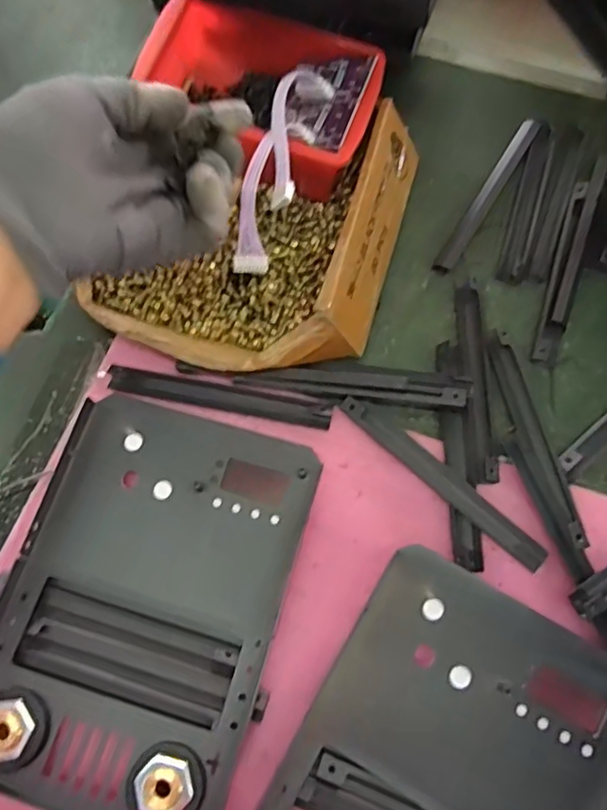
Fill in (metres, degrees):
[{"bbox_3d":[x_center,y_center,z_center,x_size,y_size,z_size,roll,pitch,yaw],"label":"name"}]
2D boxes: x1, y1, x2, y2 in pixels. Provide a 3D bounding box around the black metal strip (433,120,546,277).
[{"bbox_3d":[0.136,-0.156,0.440,0.016,0.014,0.146,31,74,10],"label":"black metal strip"}]

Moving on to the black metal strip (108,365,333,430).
[{"bbox_3d":[-0.055,-0.004,0.391,0.146,0.010,0.015,10,71,4],"label":"black metal strip"}]

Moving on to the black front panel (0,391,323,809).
[{"bbox_3d":[-0.090,0.109,0.341,0.150,0.027,0.215,14,72,5],"label":"black front panel"}]

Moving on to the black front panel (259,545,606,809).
[{"bbox_3d":[0.066,0.203,0.300,0.149,0.029,0.219,29,74,10],"label":"black front panel"}]

